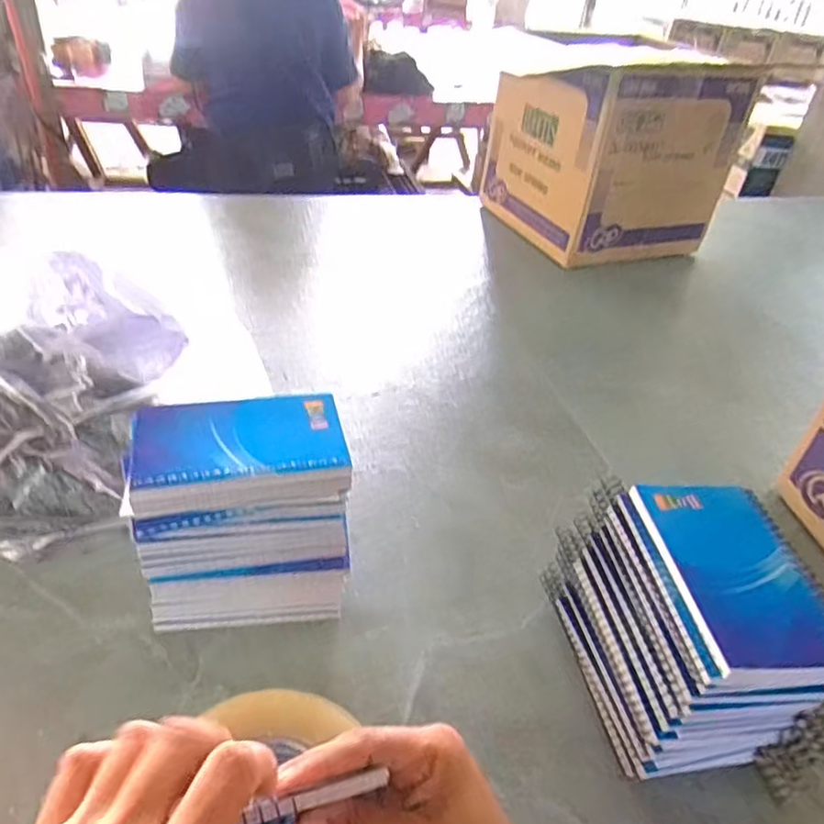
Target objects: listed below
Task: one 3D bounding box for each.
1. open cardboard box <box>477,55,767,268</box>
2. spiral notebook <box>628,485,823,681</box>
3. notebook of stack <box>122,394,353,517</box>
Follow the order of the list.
[{"bbox_3d":[0.328,-0.442,1.088,0.291,0.264,0.302,-9,40,-21],"label":"open cardboard box"},{"bbox_3d":[0.182,0.090,0.362,0.077,0.018,0.125,0,38,-10],"label":"spiral notebook"},{"bbox_3d":[-0.112,0.025,0.420,0.131,0.024,0.084,-4,39,-15],"label":"notebook of stack"}]

